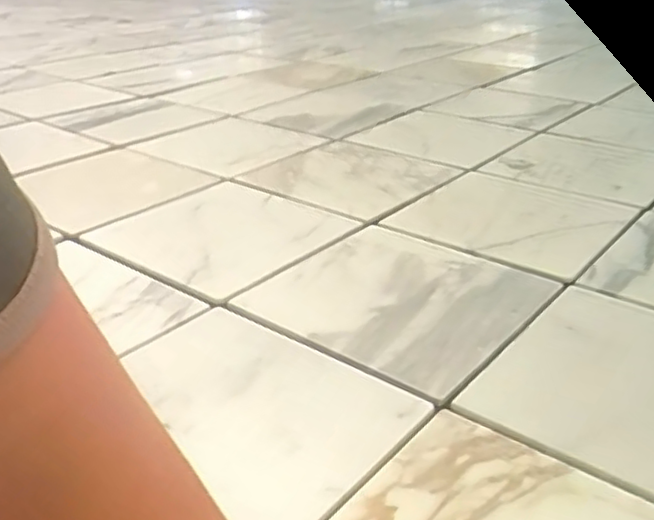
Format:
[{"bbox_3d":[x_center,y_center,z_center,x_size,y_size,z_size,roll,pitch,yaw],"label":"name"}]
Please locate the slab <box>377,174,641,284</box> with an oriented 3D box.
[{"bbox_3d":[0.285,-0.070,1.053,0.278,0.011,0.295,17,32,35],"label":"slab"}]

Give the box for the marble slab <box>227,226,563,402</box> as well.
[{"bbox_3d":[0.089,0.040,0.841,0.291,0.011,0.290,17,32,35],"label":"marble slab"}]

